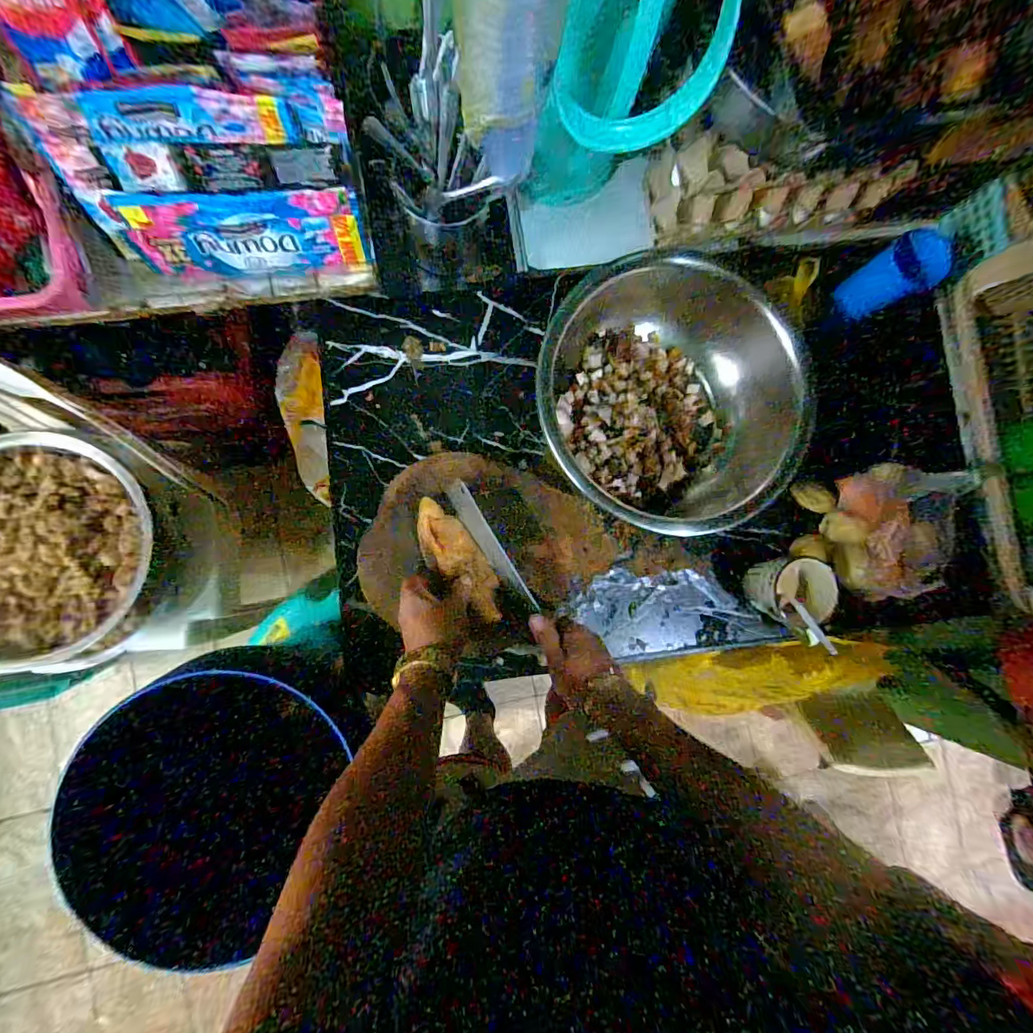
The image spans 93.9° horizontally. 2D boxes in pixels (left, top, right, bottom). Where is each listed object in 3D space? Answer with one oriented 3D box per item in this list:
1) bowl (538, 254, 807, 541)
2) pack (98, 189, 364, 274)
[{"bbox_3d":[0.214,-0.170,0.661,0.331,0.121,0.345,0,86,-5],"label":"bowl"},{"bbox_3d":[-0.297,-0.315,0.543,0.238,0.088,0.030,-10,59,-7],"label":"pack"}]

